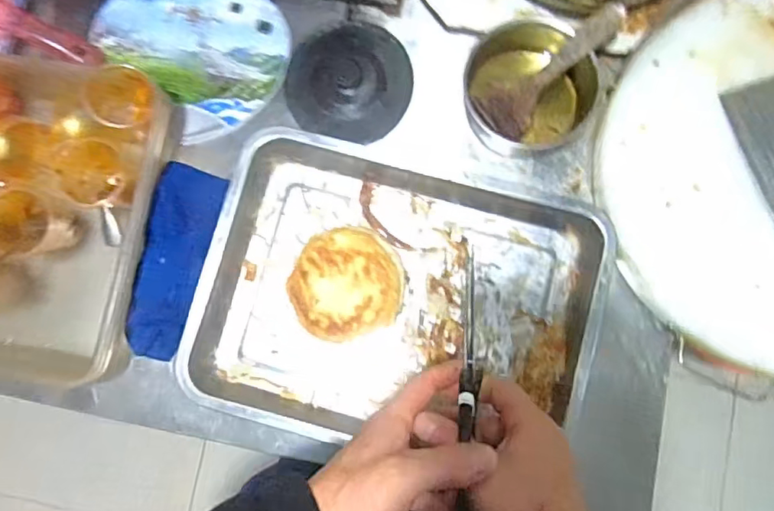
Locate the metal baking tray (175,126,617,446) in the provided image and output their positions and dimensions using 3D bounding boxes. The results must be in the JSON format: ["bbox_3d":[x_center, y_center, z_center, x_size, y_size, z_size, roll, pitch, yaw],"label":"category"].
[{"bbox_3d":[0.013,0.048,0.586,0.388,0.048,0.301,14,83,5],"label":"metal baking tray"}]

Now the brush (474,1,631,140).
[{"bbox_3d":[0.169,-0.191,0.587,0.162,0.015,0.060,-41,81,23],"label":"brush"}]

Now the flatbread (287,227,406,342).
[{"bbox_3d":[-0.040,0.029,0.587,0.113,0.040,0.109,0,82,3],"label":"flatbread"}]

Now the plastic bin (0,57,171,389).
[{"bbox_3d":[-0.366,-0.036,0.586,0.246,0.088,0.313,12,82,4],"label":"plastic bin"}]

